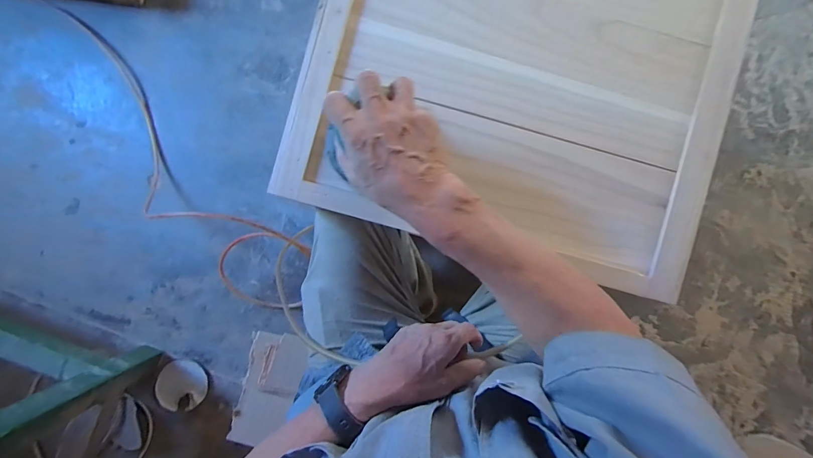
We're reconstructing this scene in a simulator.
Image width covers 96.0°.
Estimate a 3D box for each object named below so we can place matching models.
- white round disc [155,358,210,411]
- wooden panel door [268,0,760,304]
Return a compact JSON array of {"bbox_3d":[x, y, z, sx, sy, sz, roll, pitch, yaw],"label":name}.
[{"bbox_3d":[-0.537,0.369,0.871,0.111,0.025,0.108,0,88,-1],"label":"white round disc"},{"bbox_3d":[0.137,-0.196,0.425,0.475,0.023,0.448,16,88,0],"label":"wooden panel door"}]

